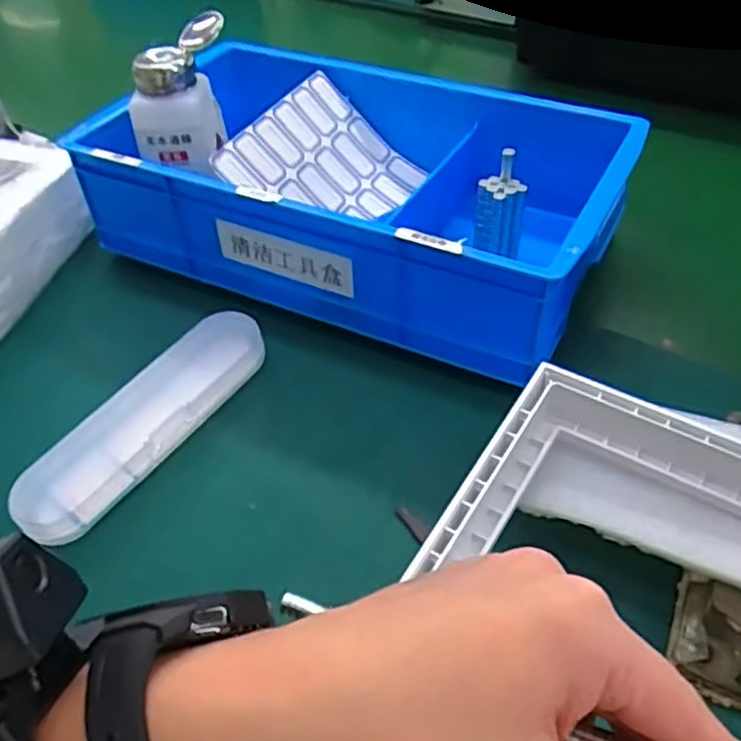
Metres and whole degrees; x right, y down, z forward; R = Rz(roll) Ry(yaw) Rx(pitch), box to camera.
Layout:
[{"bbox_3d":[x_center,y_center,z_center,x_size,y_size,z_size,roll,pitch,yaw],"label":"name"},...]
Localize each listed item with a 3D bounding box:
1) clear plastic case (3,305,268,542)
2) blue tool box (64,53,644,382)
[{"bbox_3d":[-0.132,0.029,0.418,0.043,0.035,0.170,30,58,28],"label":"clear plastic case"},{"bbox_3d":[-0.006,-0.128,0.500,0.342,0.107,0.196,18,53,21],"label":"blue tool box"}]

